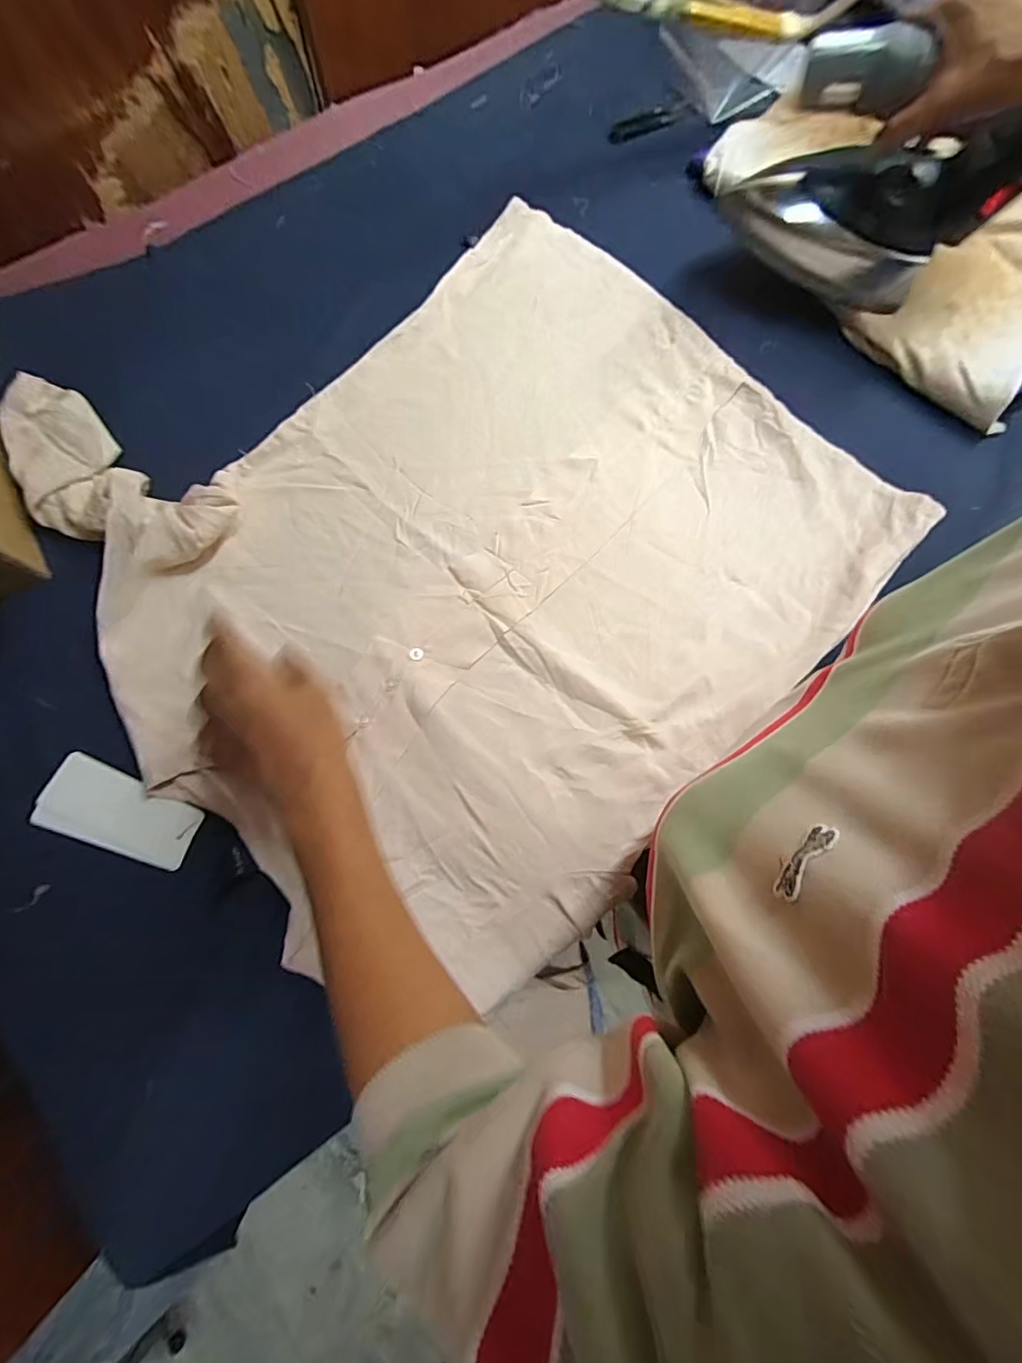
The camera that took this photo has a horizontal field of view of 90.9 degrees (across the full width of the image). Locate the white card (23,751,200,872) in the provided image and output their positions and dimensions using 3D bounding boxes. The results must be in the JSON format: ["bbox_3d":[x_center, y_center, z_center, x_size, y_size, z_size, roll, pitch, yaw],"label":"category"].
[{"bbox_3d":[-0.301,0.102,0.389,0.118,0.011,0.056,20,79,3],"label":"white card"}]

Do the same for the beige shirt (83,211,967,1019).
[{"bbox_3d":[-0.010,-0.099,0.427,0.600,0.031,0.479,-44,82,-9],"label":"beige shirt"}]

